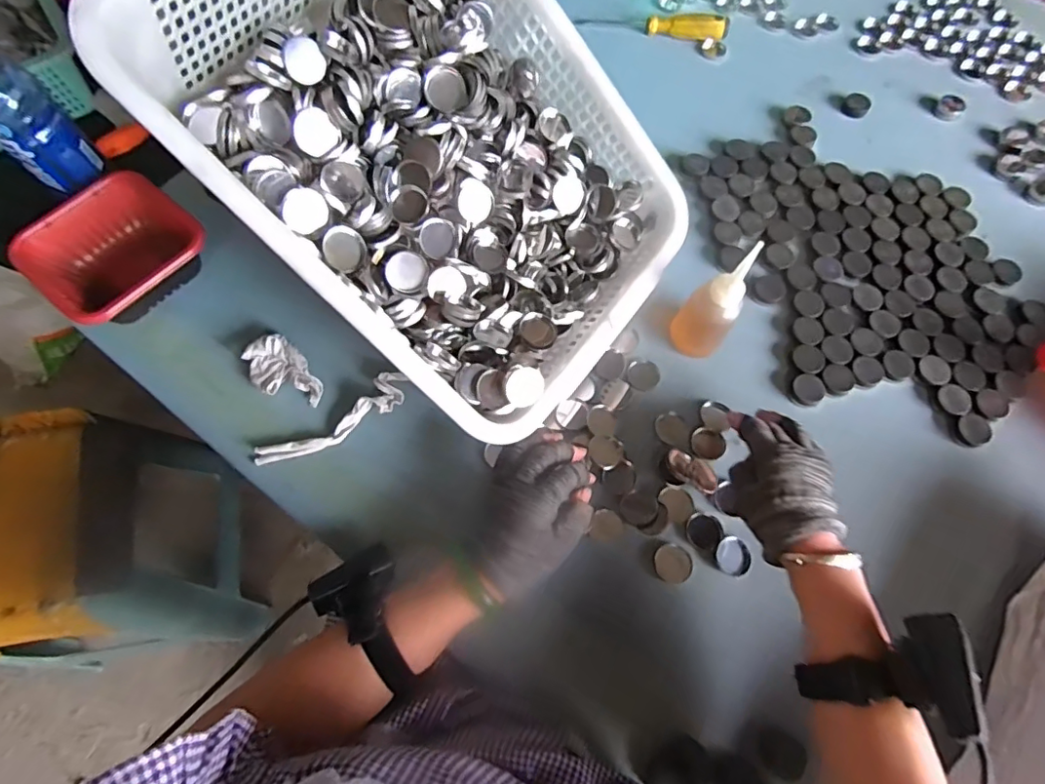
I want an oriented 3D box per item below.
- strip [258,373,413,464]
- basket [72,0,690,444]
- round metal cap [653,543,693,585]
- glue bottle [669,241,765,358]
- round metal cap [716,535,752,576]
[{"bbox_3d":[-0.186,0.031,0.542,0.161,0.018,0.035,-32,71,-12],"label":"strip"},{"bbox_3d":[-0.068,-0.201,0.481,0.428,0.116,0.332,46,71,-18],"label":"basket"},{"bbox_3d":[0.138,0.158,0.496,0.036,0.011,0.035,0,68,0],"label":"round metal cap"},{"bbox_3d":[0.181,-0.076,0.530,0.052,0.149,0.042,31,71,12],"label":"glue bottle"},{"bbox_3d":[0.195,0.151,0.498,0.030,0.013,0.032,0,68,0],"label":"round metal cap"}]

